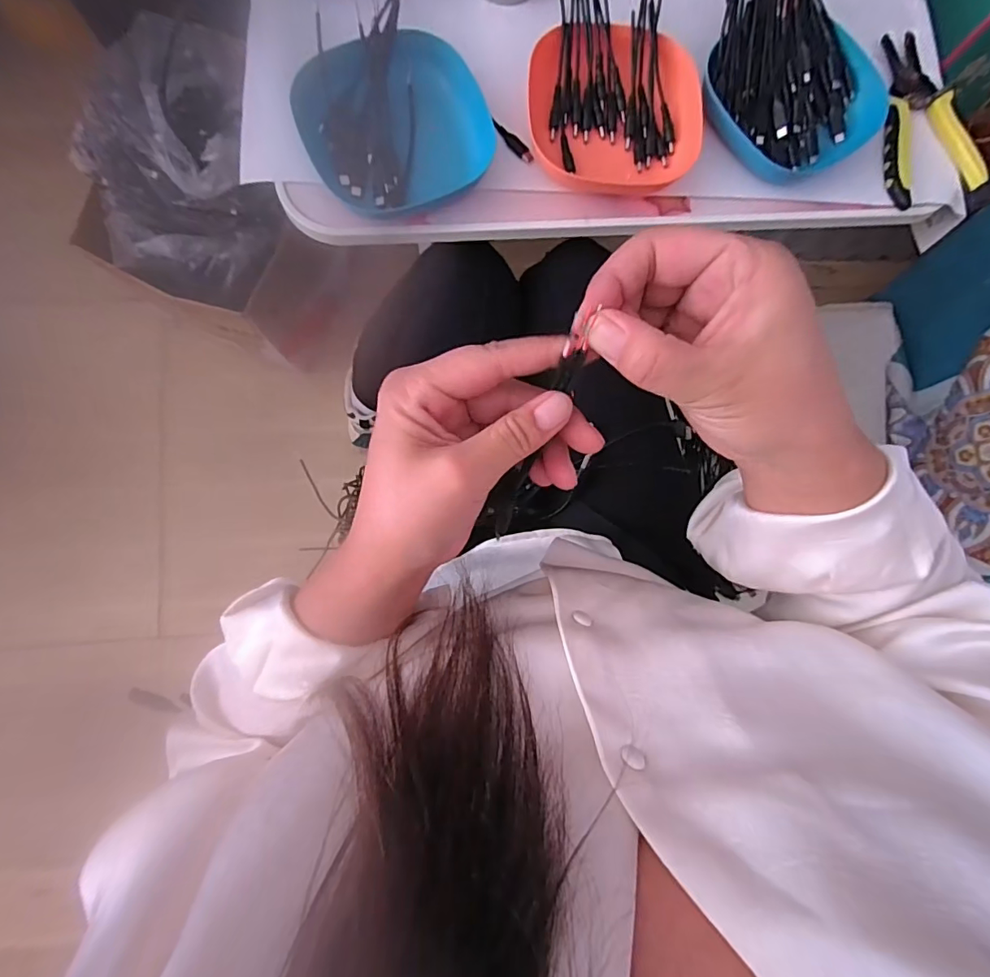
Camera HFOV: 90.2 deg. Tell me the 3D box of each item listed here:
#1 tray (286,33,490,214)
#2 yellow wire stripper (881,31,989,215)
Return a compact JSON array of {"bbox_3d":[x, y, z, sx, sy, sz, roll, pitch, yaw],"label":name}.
[{"bbox_3d":[-0.074,-0.278,0.381,0.132,0.027,0.124,-29,87,-7],"label":"tray"},{"bbox_3d":[0.380,-0.325,0.431,0.088,0.012,0.158,-4,84,-5],"label":"yellow wire stripper"}]

